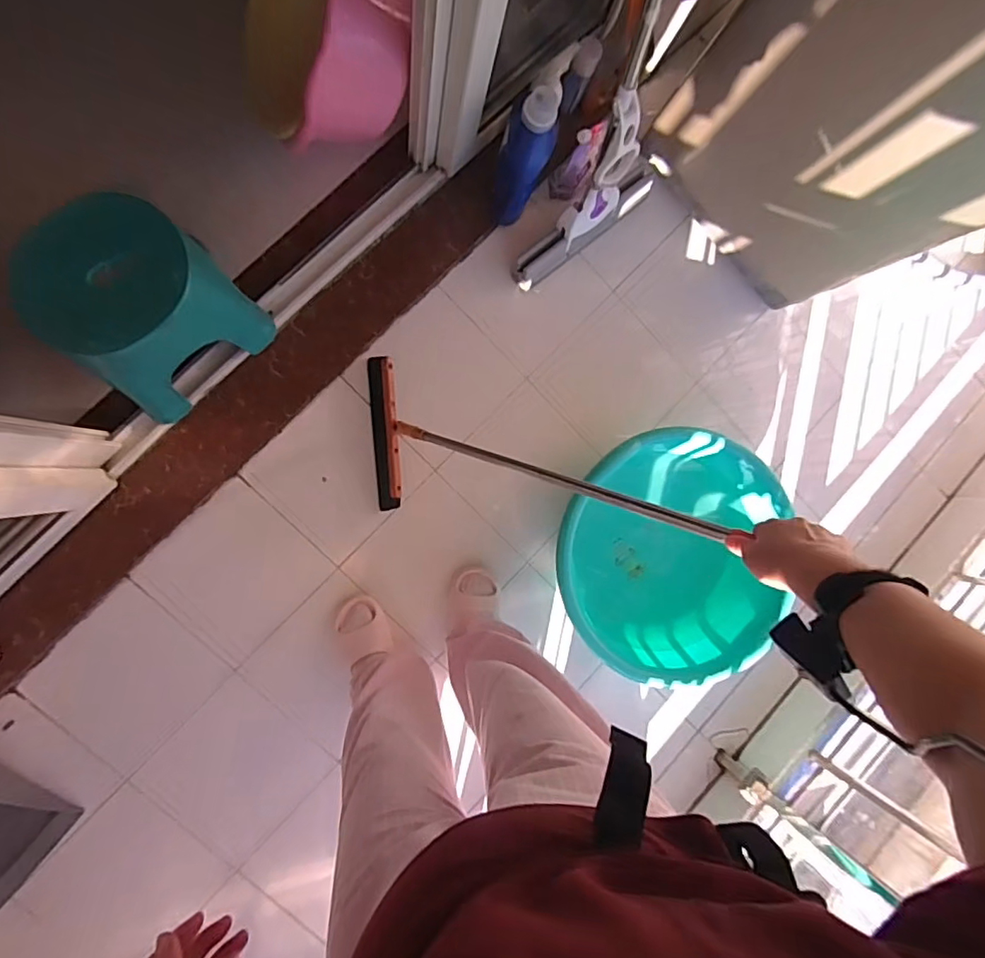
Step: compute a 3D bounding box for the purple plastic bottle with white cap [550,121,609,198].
[{"bbox_3d":[0.179,-0.652,1.182,0.073,0.227,0.091,29,87,-8],"label":"purple plastic bottle with white cap"}]

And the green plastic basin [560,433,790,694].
[{"bbox_3d":[0.380,0.164,1.265,0.508,0.189,0.497,0,91,-9],"label":"green plastic basin"}]

